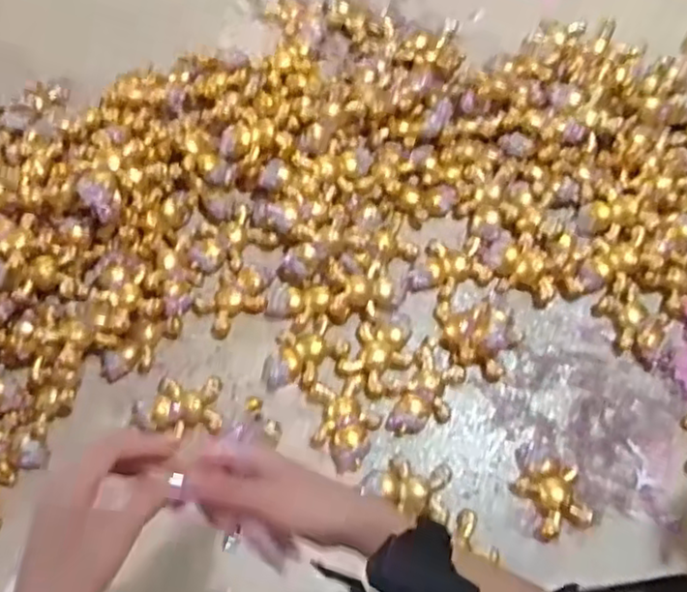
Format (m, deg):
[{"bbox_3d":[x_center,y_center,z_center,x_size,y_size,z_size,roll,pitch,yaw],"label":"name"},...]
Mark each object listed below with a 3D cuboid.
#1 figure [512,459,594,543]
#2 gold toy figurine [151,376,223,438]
[{"bbox_3d":[0.255,0.244,0.826,0.078,0.022,0.080,-25,72,-10],"label":"figure"},{"bbox_3d":[-0.196,0.139,0.870,0.082,0.028,0.067,1,69,-1],"label":"gold toy figurine"}]

